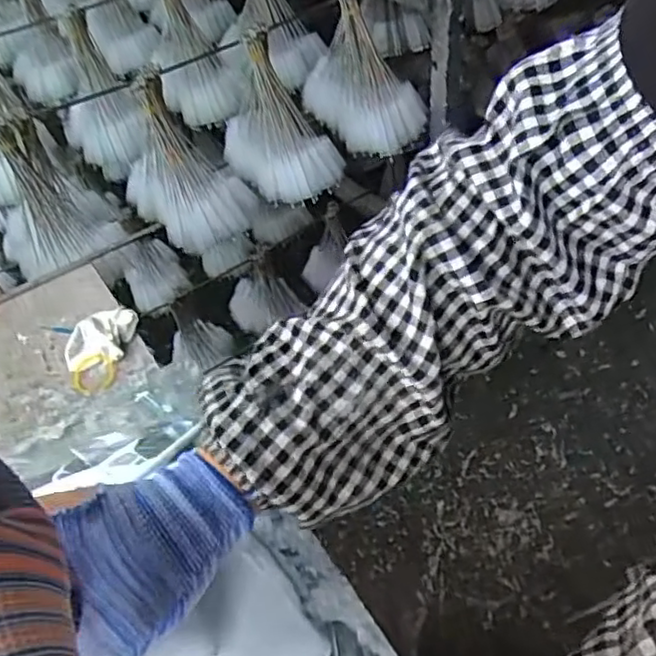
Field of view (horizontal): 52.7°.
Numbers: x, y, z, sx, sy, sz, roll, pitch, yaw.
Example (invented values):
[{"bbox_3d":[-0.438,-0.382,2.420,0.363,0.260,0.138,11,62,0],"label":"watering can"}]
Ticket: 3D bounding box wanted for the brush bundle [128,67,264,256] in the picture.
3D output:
[{"bbox_3d":[-0.175,-0.207,0.807,0.153,0.194,0.115,-17,45,-10],"label":"brush bundle"}]

